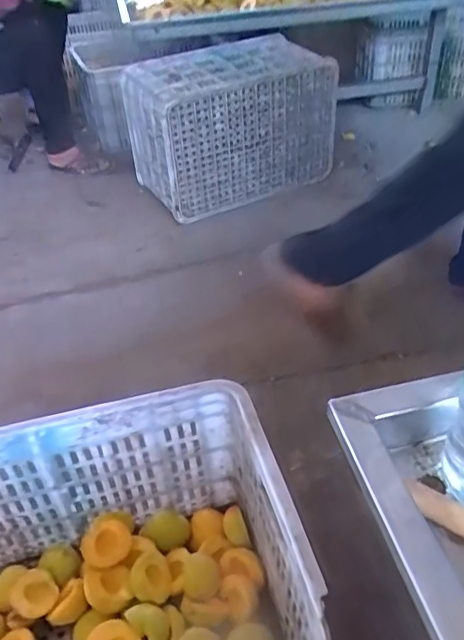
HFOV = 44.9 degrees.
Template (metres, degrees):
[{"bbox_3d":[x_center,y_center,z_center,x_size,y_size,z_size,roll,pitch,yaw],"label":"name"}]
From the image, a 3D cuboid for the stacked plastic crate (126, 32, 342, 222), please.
[{"bbox_3d":[-0.006,-0.558,1.590,0.501,0.341,0.328,-25,45,-22],"label":"stacked plastic crate"}]

